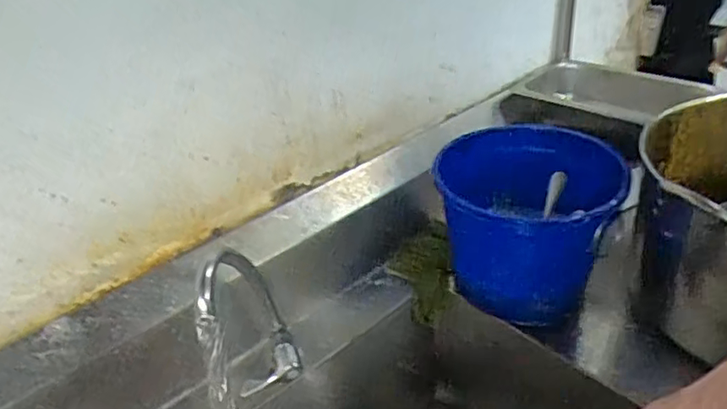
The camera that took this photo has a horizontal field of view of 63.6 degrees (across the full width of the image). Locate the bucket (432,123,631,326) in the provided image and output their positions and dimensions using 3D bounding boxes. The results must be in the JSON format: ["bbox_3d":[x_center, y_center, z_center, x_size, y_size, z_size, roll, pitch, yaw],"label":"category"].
[{"bbox_3d":[0.204,0.010,0.733,0.204,0.170,0.211,-5,32,3],"label":"bucket"}]

